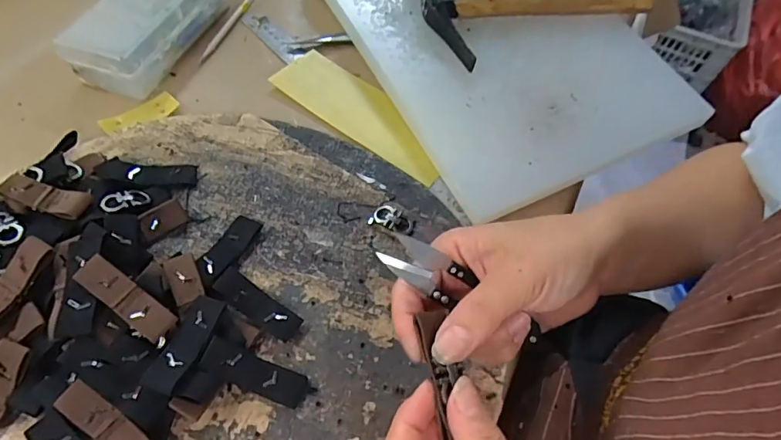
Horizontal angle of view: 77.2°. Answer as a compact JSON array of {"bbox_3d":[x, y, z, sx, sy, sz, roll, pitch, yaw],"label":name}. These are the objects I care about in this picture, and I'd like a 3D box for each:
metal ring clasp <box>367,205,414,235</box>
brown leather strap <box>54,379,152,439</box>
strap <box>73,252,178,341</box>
[{"bbox_3d":[0.002,-0.002,0.366,0.033,0.009,0.020,15,58,5],"label":"metal ring clasp"},{"bbox_3d":[-0.152,0.112,0.262,0.063,0.009,0.019,32,60,15],"label":"brown leather strap"},{"bbox_3d":[-0.156,0.045,0.288,0.064,0.004,0.019,37,65,5],"label":"strap"}]

